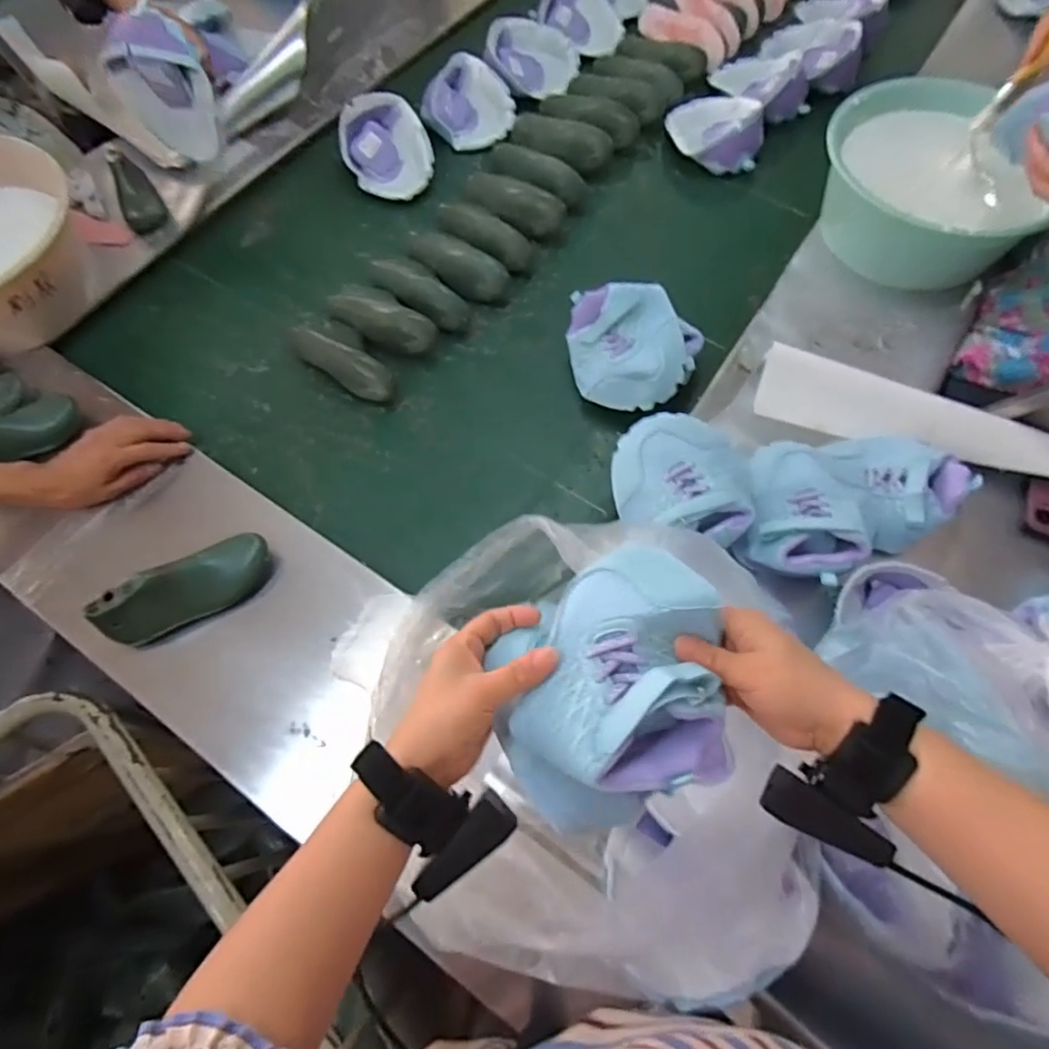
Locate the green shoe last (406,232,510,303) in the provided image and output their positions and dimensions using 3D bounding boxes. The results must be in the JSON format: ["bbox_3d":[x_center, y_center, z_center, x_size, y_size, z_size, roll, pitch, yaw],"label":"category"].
[{"bbox_3d":[-0.100,-0.383,0.865,0.173,0.053,0.064,36,73,14],"label":"green shoe last"}]

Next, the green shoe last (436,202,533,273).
[{"bbox_3d":[-0.061,-0.426,0.885,0.078,0.039,0.156,-43,74,-15],"label":"green shoe last"}]

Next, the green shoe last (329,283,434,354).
[{"bbox_3d":[-0.192,-0.285,0.817,0.173,0.049,0.068,29,71,11],"label":"green shoe last"}]

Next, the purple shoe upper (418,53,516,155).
[{"bbox_3d":[-0.095,-0.694,0.999,0.155,0.054,0.135,40,74,15],"label":"purple shoe upper"}]

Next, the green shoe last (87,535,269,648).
[{"bbox_3d":[-0.351,0.066,0.625,0.171,0.079,0.051,-30,71,-11],"label":"green shoe last"}]

